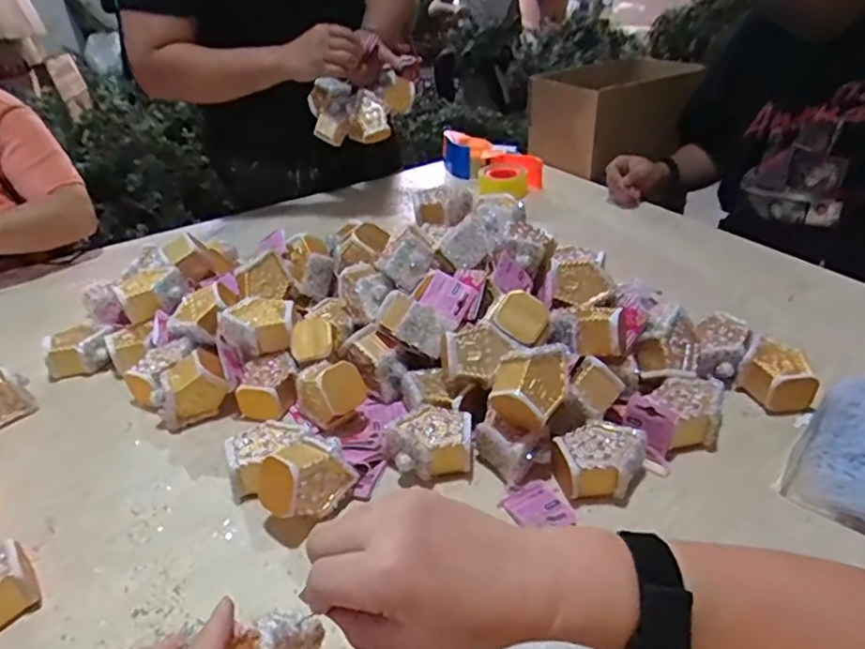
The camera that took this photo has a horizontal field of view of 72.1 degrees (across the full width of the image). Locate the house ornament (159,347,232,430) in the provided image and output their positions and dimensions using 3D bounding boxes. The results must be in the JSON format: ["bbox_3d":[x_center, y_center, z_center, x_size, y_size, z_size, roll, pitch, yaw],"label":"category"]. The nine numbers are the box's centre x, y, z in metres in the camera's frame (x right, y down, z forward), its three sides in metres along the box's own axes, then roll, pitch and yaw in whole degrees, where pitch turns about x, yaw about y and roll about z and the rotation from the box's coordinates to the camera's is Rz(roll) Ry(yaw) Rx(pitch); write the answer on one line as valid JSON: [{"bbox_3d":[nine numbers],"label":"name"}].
[{"bbox_3d":[-0.271,0.072,0.666,0.078,0.068,0.051,-16,35,-17],"label":"house ornament"}]

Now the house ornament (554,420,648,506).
[{"bbox_3d":[0.156,0.129,0.555,0.081,0.050,0.058,-1,33,5],"label":"house ornament"}]

